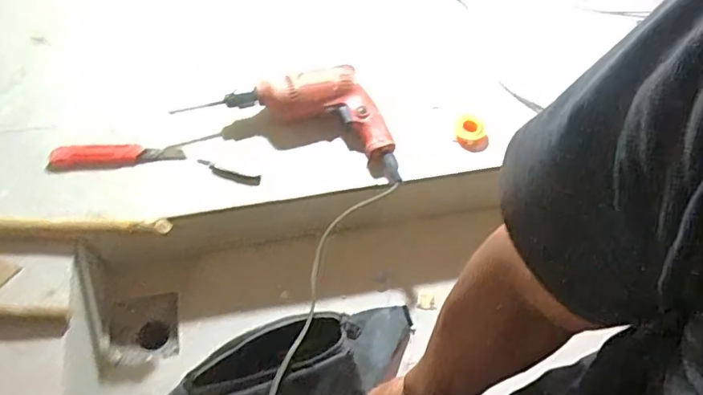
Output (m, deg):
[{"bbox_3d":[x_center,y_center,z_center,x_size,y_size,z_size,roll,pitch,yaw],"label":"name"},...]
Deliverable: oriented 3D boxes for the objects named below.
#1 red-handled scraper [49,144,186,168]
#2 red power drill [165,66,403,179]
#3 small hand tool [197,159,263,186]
[{"bbox_3d":[-0.349,-0.066,0.764,0.190,0.012,0.036,-4,59,-5],"label":"red-handled scraper"},{"bbox_3d":[-0.058,-0.139,0.794,0.313,0.062,0.147,17,59,8],"label":"red power drill"},{"bbox_3d":[-0.182,-0.036,0.762,0.100,0.004,0.020,16,59,7],"label":"small hand tool"}]

